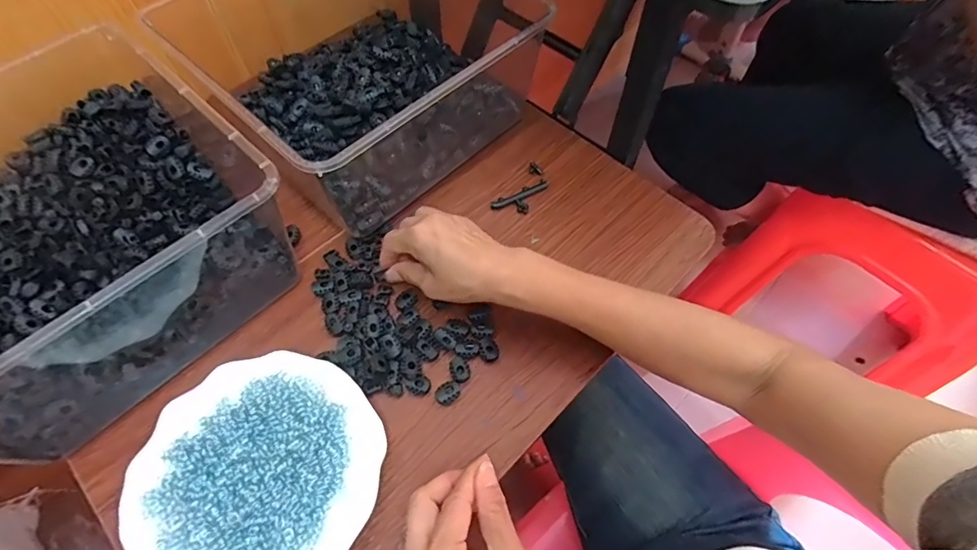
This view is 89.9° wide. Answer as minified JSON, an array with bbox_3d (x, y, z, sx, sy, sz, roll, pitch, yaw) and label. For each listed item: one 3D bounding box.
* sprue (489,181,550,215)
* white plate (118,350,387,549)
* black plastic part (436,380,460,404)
[{"bbox_3d":[0.039,-0.082,0.539,0.069,0.004,0.030,-25,63,-14],"label":"sprue"},{"bbox_3d":[-0.177,0.155,0.388,0.177,0.031,0.181,0,60,-1],"label":"white plate"},{"bbox_3d":[-0.036,0.102,0.427,0.022,0.009,0.016,-37,67,-20],"label":"black plastic part"}]

